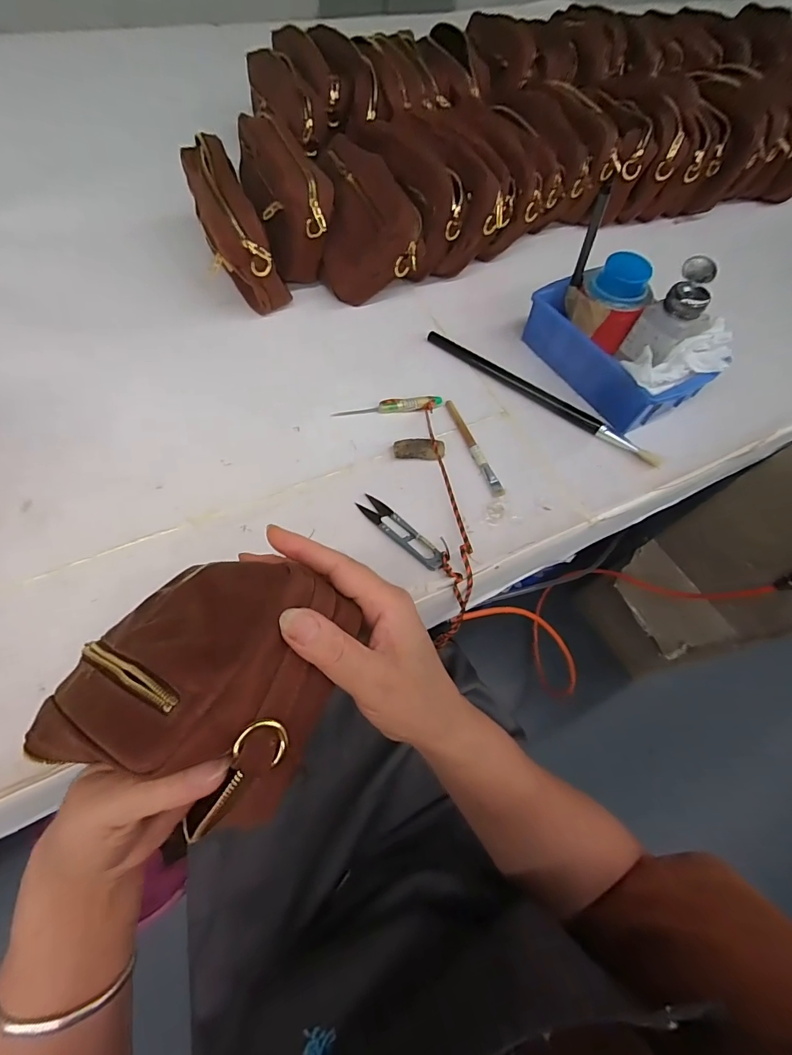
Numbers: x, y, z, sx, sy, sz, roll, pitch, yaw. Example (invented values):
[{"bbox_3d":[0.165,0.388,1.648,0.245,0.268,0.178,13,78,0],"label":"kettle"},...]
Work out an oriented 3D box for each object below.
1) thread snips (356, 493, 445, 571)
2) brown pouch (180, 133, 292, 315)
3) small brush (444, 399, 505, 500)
[{"bbox_3d":[0.004,0.002,0.416,0.022,0.011,0.100,-40,73,-22],"label":"thread snips"},{"bbox_3d":[-0.191,-0.351,0.529,0.069,0.120,0.187,-25,68,-17],"label":"brown pouch"},{"bbox_3d":[0.083,-0.086,0.475,0.013,0.008,0.127,-16,66,-14],"label":"small brush"}]

